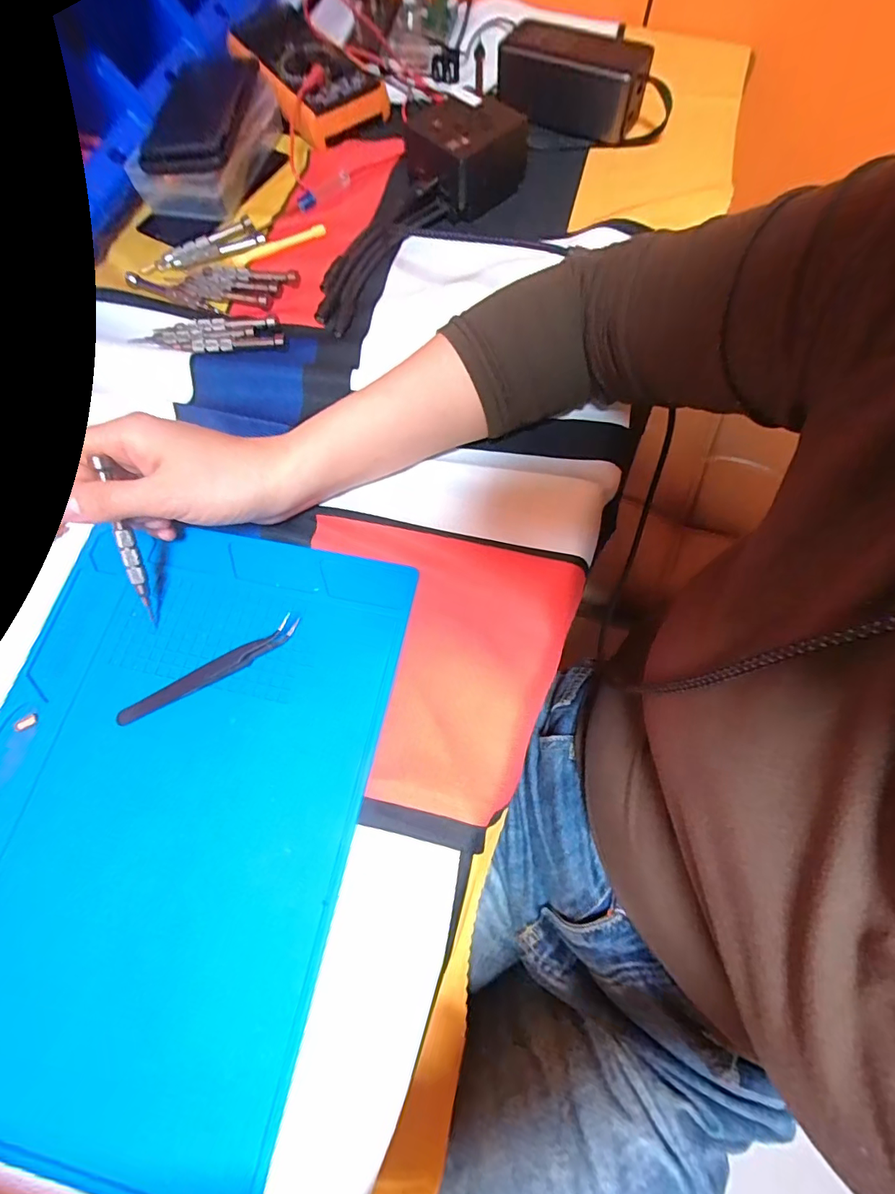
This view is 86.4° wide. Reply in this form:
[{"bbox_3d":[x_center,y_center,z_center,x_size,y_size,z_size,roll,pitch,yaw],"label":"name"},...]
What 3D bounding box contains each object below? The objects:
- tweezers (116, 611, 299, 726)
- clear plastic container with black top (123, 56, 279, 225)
[{"bbox_3d":[-0.144,0.045,0.286,0.113,0.008,0.014,-28,72,-8],"label":"tweezers"},{"bbox_3d":[-0.210,-0.426,0.432,0.086,0.042,0.166,10,71,5],"label":"clear plastic container with black top"}]

